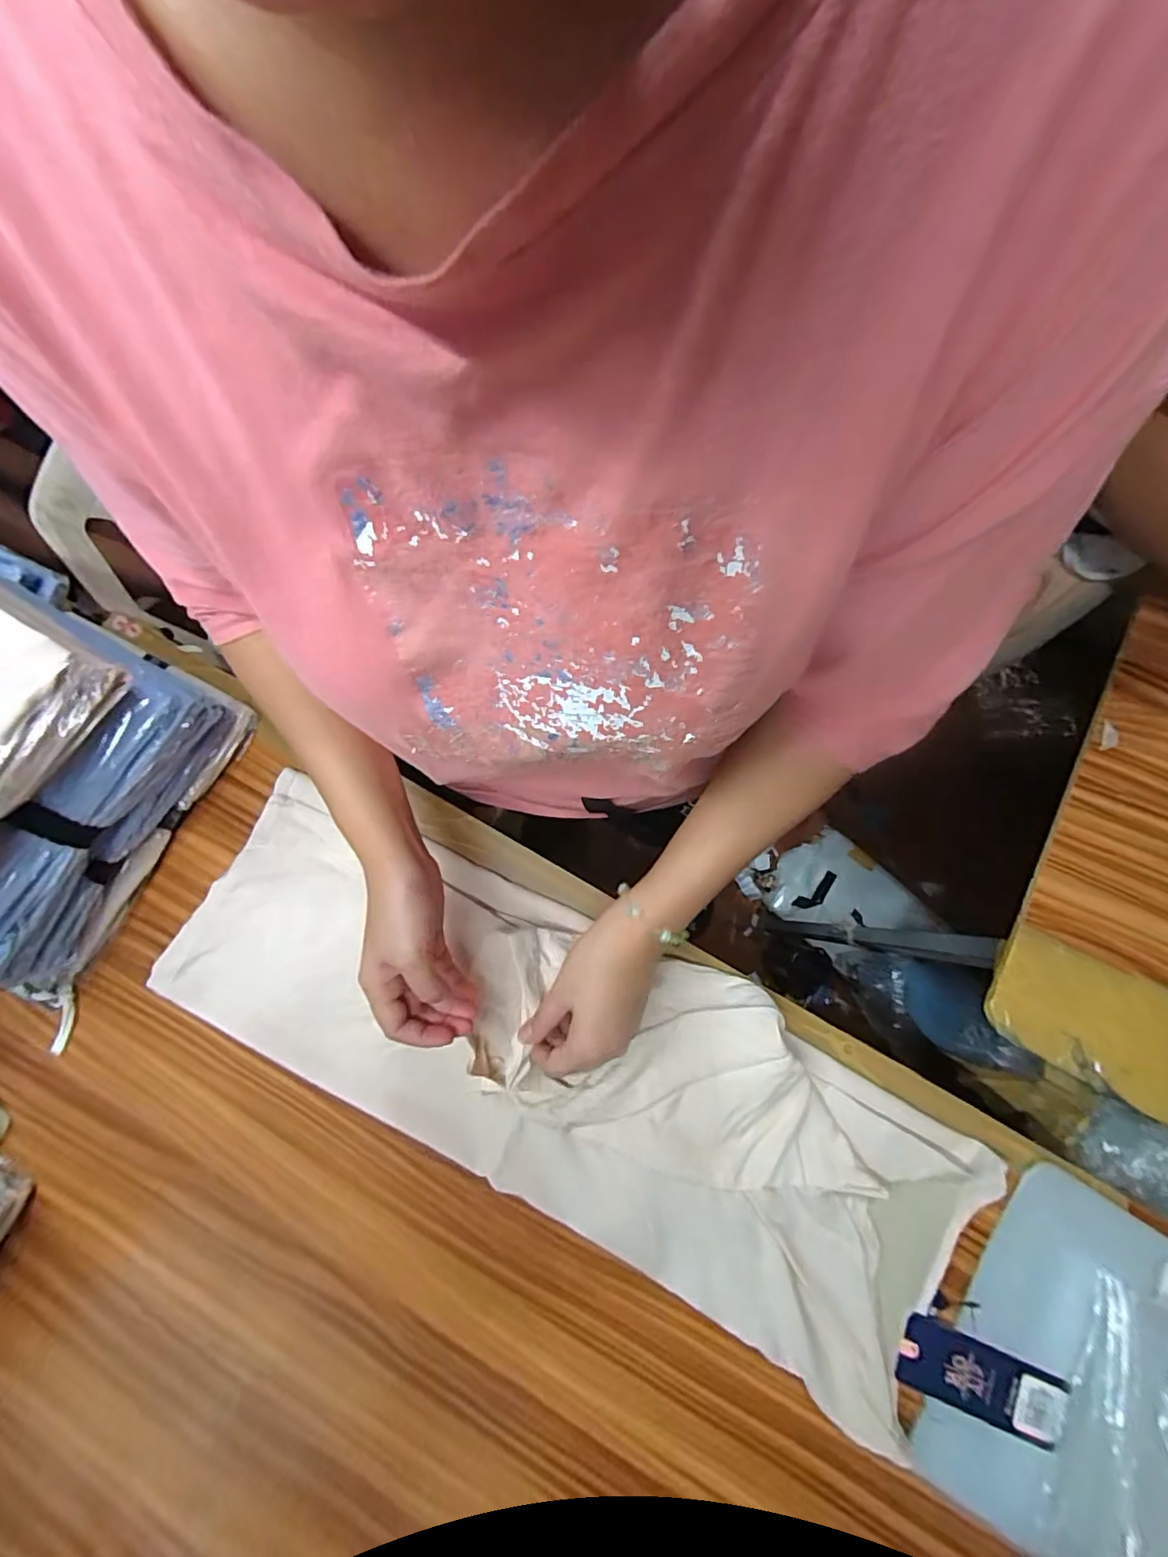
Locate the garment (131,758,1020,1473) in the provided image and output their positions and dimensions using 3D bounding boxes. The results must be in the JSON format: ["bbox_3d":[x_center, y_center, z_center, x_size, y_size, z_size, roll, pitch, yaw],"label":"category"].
[{"bbox_3d":[-0.023,0.220,0.427,0.637,0.057,0.218,24,80,7],"label":"garment"}]

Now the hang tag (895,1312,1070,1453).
[{"bbox_3d":[0.280,0.428,0.393,0.108,0.011,0.046,20,79,5],"label":"hang tag"}]

